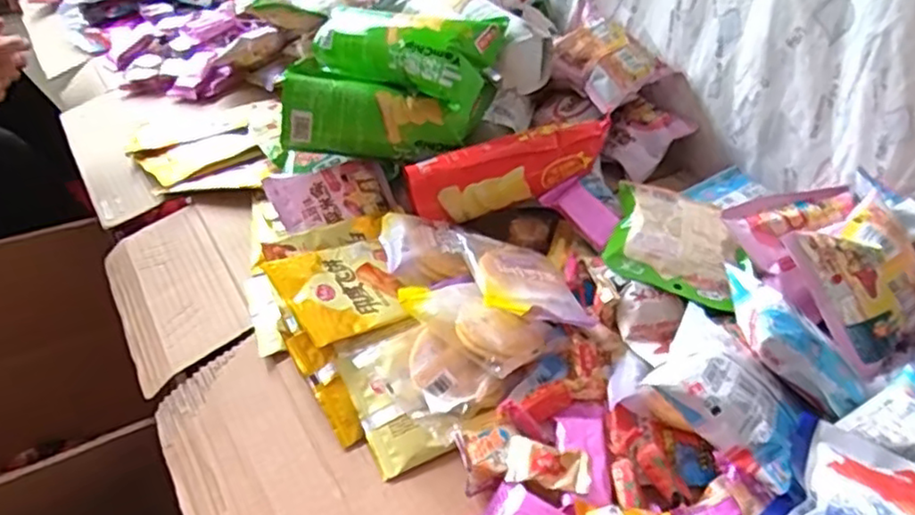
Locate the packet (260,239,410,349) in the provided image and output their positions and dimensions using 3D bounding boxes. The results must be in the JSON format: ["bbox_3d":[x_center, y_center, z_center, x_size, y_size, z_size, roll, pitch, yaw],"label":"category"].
[{"bbox_3d":[-0.098,0.026,0.579,0.101,0.022,0.103,-20,43,-25],"label":"packet"}]

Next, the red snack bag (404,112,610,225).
[{"bbox_3d":[0.049,-0.087,0.663,0.194,0.061,0.042,-18,41,-6],"label":"red snack bag"}]

